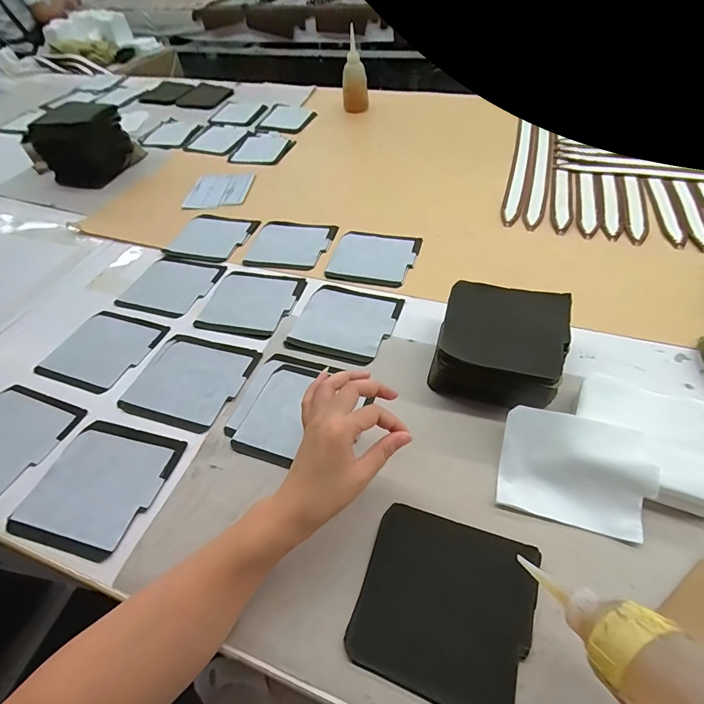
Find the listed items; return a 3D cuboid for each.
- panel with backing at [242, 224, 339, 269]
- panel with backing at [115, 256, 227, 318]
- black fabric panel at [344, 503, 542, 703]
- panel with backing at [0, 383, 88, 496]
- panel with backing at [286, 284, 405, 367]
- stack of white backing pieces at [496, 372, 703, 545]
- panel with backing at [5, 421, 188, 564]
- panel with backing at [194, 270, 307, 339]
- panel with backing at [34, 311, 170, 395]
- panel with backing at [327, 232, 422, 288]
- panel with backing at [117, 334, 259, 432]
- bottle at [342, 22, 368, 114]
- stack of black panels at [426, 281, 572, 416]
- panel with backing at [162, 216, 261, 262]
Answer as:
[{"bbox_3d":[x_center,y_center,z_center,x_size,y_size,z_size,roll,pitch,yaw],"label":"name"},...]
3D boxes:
[{"bbox_3d":[-0.106,-0.193,0.666,0.134,0.007,0.137,9,53,12],"label":"panel with backing"},{"bbox_3d":[-0.297,-0.110,0.622,0.134,0.006,0.124,12,54,15],"label":"panel with backing"},{"bbox_3d":[0.079,0.210,0.320,0.136,0.006,0.131,15,54,16],"label":"black fabric panel"},{"bbox_3d":[-0.411,0.101,0.448,0.129,0.017,0.127,15,54,17],"label":"panel with backing"},{"bbox_3d":[-0.009,-0.046,0.542,0.136,0.004,0.133,14,54,16],"label":"panel with backing"},{"bbox_3d":[0.256,0.097,0.377,0.192,0.037,0.151,13,54,15],"label":"stack of white backing pieces"},{"bbox_3d":[-0.269,0.141,0.405,0.129,0.015,0.128,9,53,12],"label":"panel with backing"},{"bbox_3d":[-0.155,-0.078,0.582,0.135,0.009,0.127,10,53,13],"label":"panel with backing"},{"bbox_3d":[-0.354,-0.005,0.540,0.136,0.009,0.128,14,54,16],"label":"panel with backing"},{"bbox_3d":[0.038,-0.161,0.632,0.136,0.006,0.130,11,53,14],"label":"panel with backing"},{"bbox_3d":[-0.210,0.034,0.493,0.140,0.006,0.130,13,54,15],"label":"panel with backing"},{"bbox_3d":[0.006,-0.684,0.939,0.063,0.157,0.047,-5,51,1],"label":"bottle"},{"bbox_3d":[0.176,-0.009,0.455,0.134,0.064,0.139,16,54,17],"label":"stack of black panels"},{"bbox_3d":[-0.256,-0.211,0.695,0.134,0.009,0.123,11,53,13],"label":"panel with backing"}]

